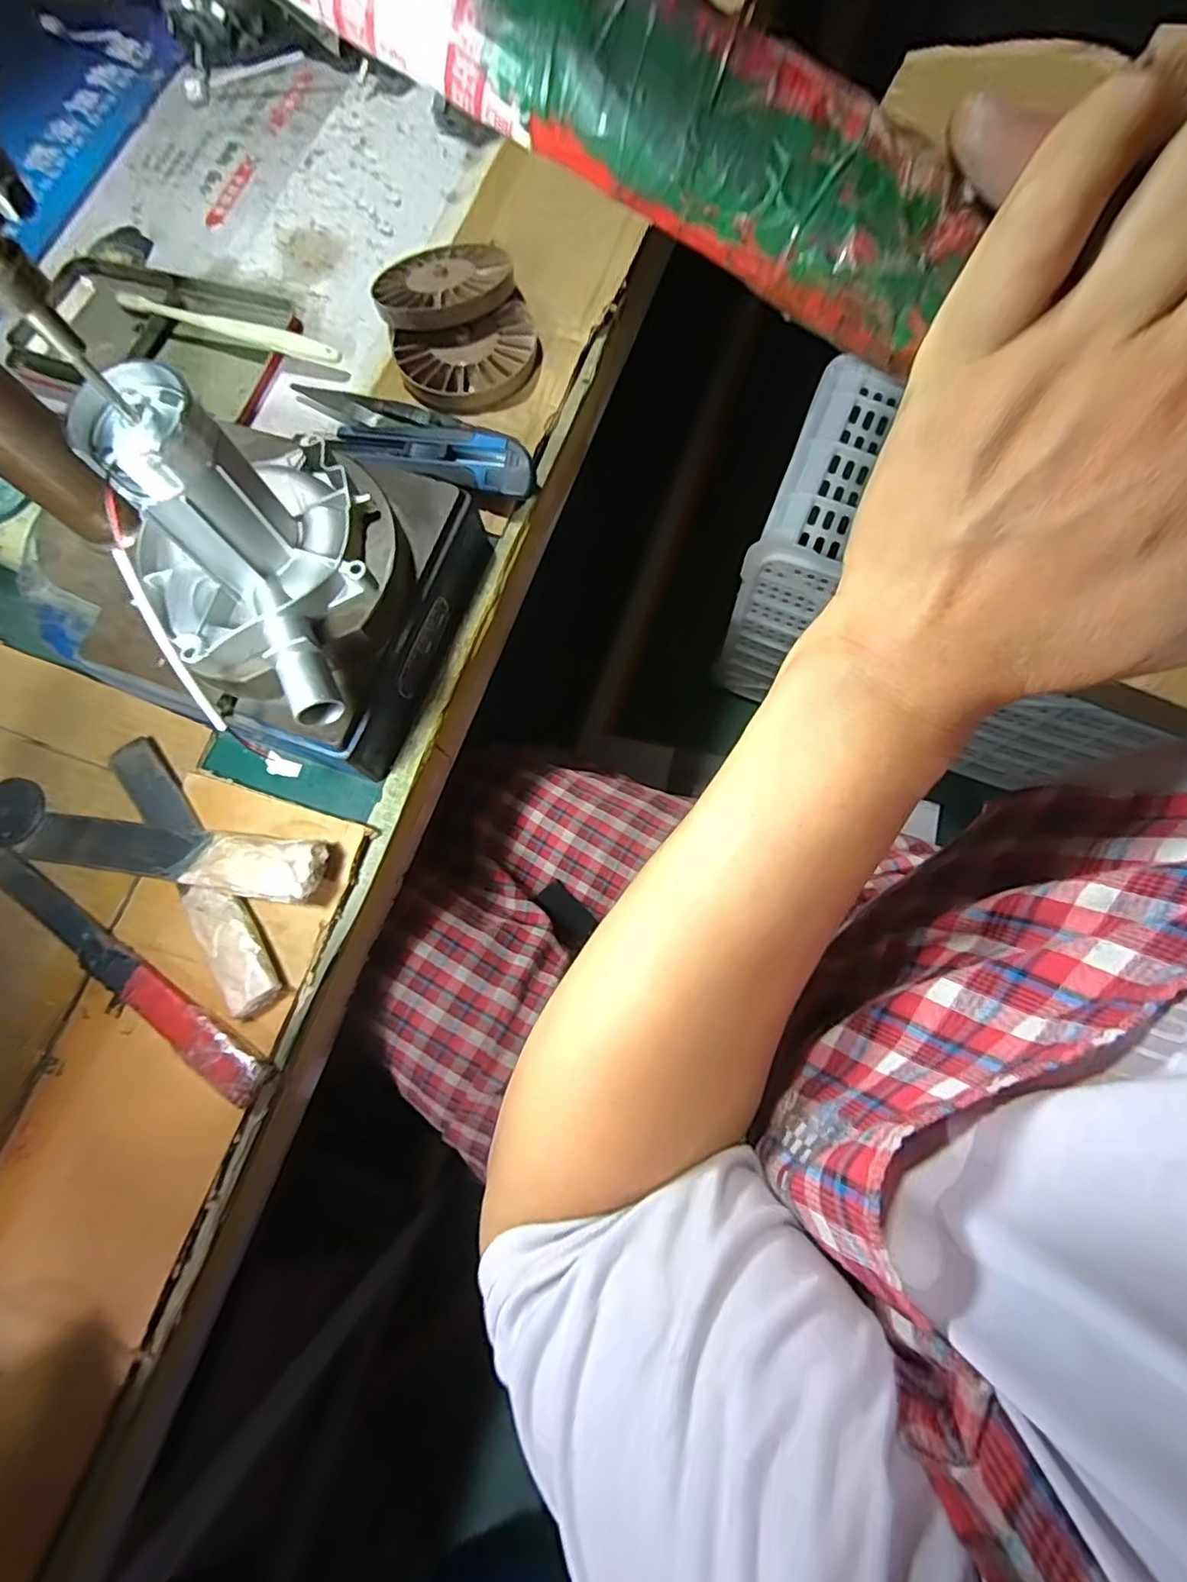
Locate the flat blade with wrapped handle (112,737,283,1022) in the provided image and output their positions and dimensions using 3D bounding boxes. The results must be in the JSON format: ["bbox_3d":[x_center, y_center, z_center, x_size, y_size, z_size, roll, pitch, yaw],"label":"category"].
[{"bbox_3d":[-0.236,0.045,0.356,0.032,0.021,0.186,-35,76,-5],"label":"flat blade with wrapped handle"}]

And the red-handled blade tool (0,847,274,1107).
[{"bbox_3d":[-0.273,0.101,0.347,0.224,0.018,0.024,32,80,11],"label":"red-handled blade tool"}]

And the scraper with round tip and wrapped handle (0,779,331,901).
[{"bbox_3d":[-0.266,0.029,0.354,0.232,0.030,0.040,11,79,3],"label":"scraper with round tip and wrapped handle"}]

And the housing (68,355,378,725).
[{"bbox_3d":[-0.151,-0.111,0.271,0.125,0.087,0.115,43,82,12],"label":"housing"}]

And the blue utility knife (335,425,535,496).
[{"bbox_3d":[-0.106,-0.223,0.408,0.137,0.026,0.037,12,77,7],"label":"blue utility knife"}]

